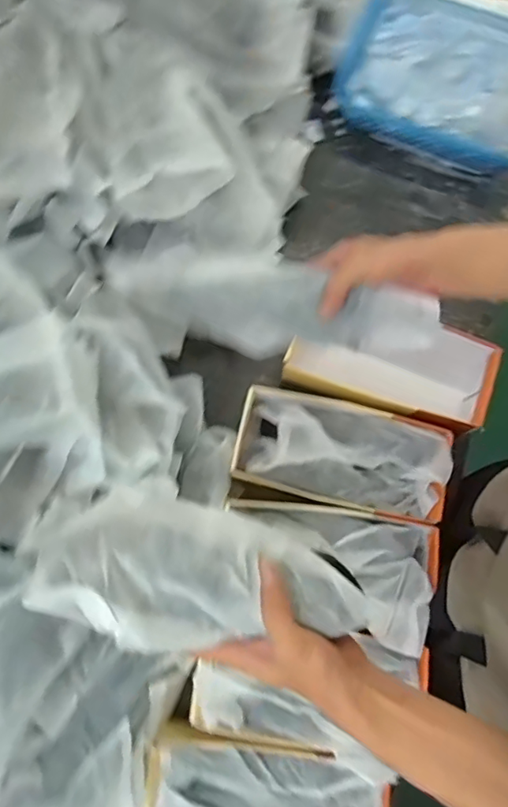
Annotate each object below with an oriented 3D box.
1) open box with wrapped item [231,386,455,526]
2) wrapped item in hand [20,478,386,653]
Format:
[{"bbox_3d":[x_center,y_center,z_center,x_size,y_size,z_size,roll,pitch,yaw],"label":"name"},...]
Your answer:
[{"bbox_3d":[0.118,0.068,0.727,0.272,0.089,0.130,13,79,2],"label":"open box with wrapped item"},{"bbox_3d":[-0.041,0.126,0.407,0.244,0.097,0.103,8,79,4],"label":"wrapped item in hand"}]

